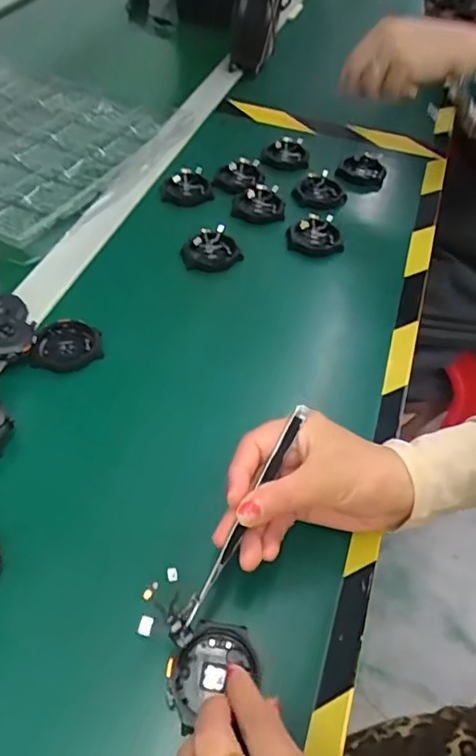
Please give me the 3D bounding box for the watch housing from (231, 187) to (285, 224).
[{"bbox_3d":[0.022,-0.181,0.581,0.053,0.015,0.043,6,50,2],"label":"watch housing"}]

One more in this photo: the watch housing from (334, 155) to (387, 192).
[{"bbox_3d":[0.141,-0.232,0.633,0.049,0.019,0.056,19,52,13],"label":"watch housing"}]

